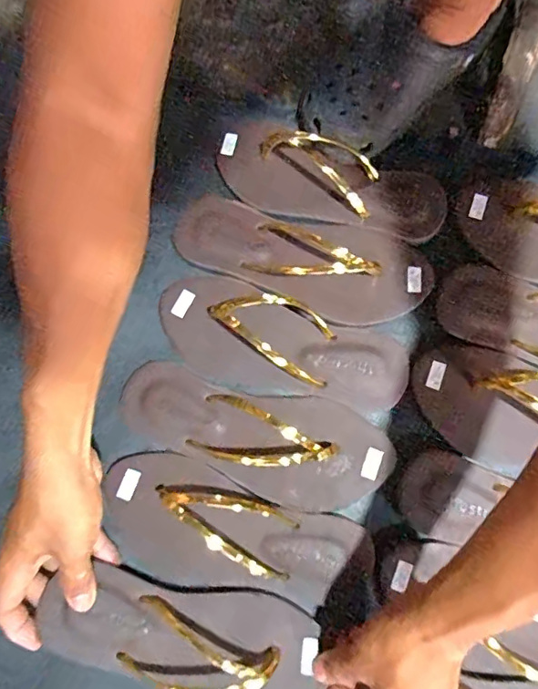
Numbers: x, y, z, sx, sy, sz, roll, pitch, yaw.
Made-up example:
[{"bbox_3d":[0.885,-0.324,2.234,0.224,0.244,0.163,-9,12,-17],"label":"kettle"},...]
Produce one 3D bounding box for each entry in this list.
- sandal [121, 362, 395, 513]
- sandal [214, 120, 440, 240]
[{"bbox_3d":[-0.015,0.075,0.458,0.234,0.029,0.090,20,77,6],"label":"sandal"},{"bbox_3d":[0.056,-0.153,0.507,0.217,0.027,0.084,18,77,6],"label":"sandal"}]

